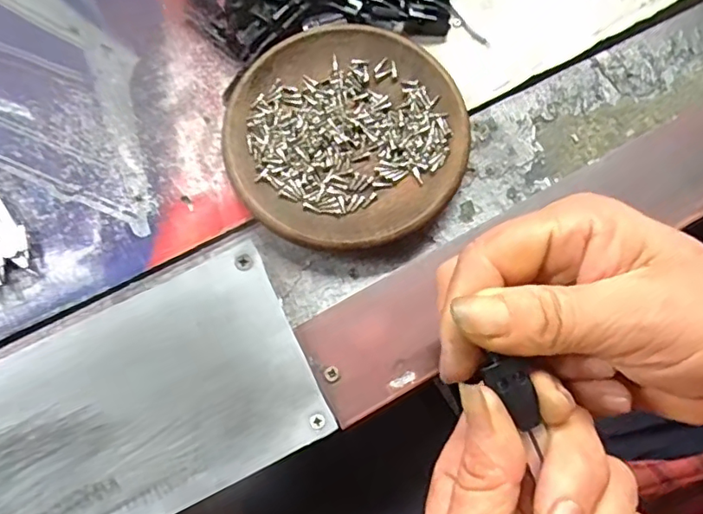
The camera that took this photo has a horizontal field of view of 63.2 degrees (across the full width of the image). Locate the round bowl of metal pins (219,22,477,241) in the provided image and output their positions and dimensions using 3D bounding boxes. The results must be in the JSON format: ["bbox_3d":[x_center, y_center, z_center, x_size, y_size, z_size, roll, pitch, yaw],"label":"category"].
[{"bbox_3d":[-0.003,-0.058,0.280,0.112,0.016,0.112,0,75,-1],"label":"round bowl of metal pins"}]

